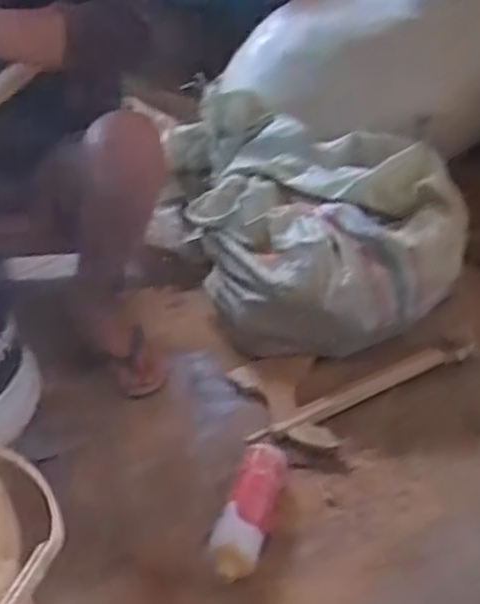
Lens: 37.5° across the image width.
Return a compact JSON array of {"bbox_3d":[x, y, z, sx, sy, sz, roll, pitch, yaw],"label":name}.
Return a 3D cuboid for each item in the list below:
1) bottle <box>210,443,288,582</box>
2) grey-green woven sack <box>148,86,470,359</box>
[{"bbox_3d":[0.013,0.282,0.970,0.073,0.065,0.207,5,42,12],"label":"bottle"},{"bbox_3d":[0.089,-0.160,1.338,0.399,0.250,0.586,-24,44,-20],"label":"grey-green woven sack"}]

